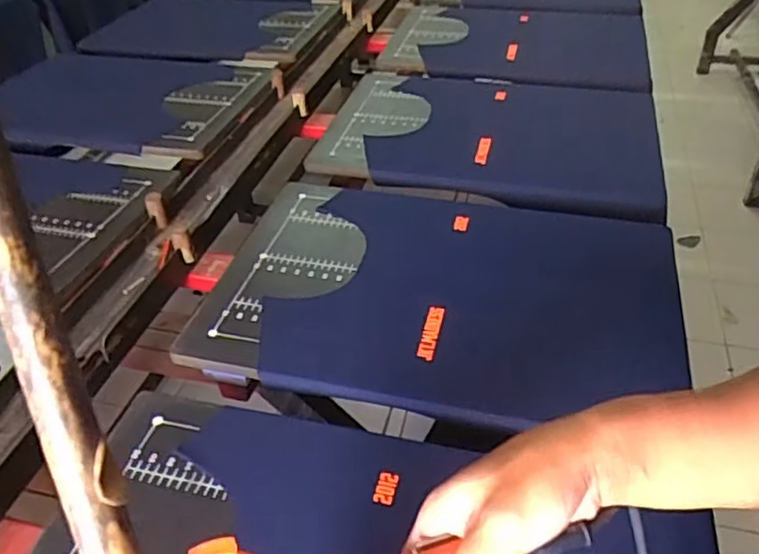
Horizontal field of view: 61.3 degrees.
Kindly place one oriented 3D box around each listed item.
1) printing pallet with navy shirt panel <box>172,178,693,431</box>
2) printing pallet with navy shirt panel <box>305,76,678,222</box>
[{"bbox_3d":[0.076,0.006,0.866,0.595,0.031,0.419,6,39,13],"label":"printing pallet with navy shirt panel"},{"bbox_3d":[0.209,-0.285,1.193,0.599,0.020,0.437,12,41,18],"label":"printing pallet with navy shirt panel"}]

